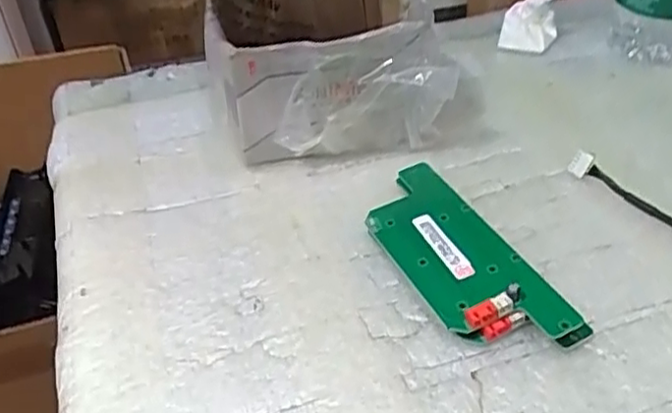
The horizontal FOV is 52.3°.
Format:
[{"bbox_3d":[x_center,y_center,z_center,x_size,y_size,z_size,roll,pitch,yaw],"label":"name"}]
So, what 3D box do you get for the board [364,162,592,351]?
[{"bbox_3d":[0.060,0.021,0.346,0.054,0.018,0.137,-18,44,-18],"label":"board"}]

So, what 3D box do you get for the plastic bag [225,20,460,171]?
[{"bbox_3d":[0.005,-0.063,0.397,0.121,0.067,0.034,-12,43,-12],"label":"plastic bag"}]

